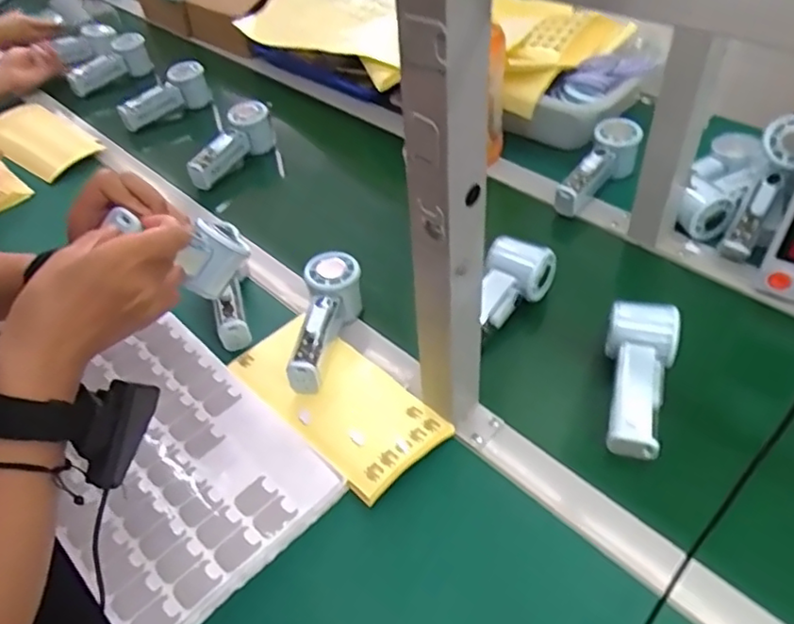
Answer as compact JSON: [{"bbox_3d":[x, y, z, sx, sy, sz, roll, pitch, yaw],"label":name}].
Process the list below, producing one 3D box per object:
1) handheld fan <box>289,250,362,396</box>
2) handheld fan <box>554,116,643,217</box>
[{"bbox_3d":[-0.067,0.008,0.627,0.055,0.055,0.158,0,44,5],"label":"handheld fan"},{"bbox_3d":[0.251,-0.178,0.795,0.055,0.053,0.152,30,66,31],"label":"handheld fan"}]

